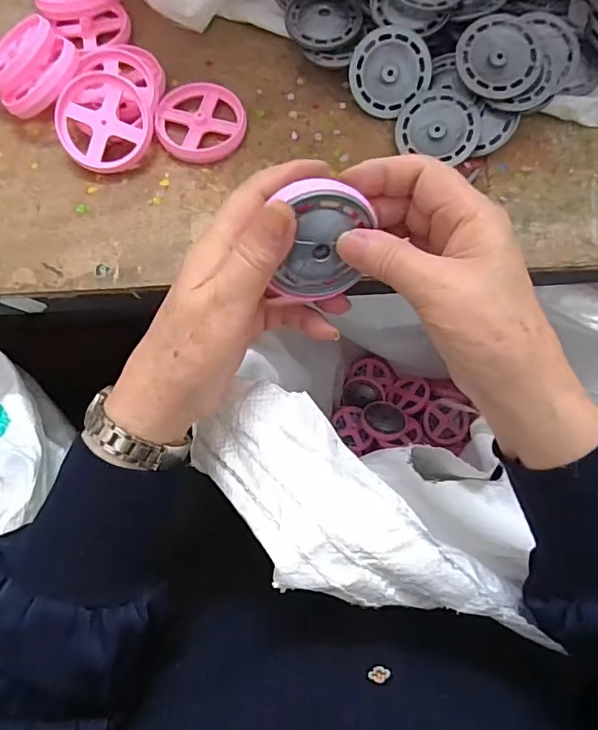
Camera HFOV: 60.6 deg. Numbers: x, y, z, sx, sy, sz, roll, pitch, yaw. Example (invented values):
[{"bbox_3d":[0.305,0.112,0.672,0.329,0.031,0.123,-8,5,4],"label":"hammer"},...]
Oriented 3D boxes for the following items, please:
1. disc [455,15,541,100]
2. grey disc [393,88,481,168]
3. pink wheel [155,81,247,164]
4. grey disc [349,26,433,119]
[{"bbox_3d":[0.138,-0.214,0.354,0.055,0.005,0.057,0,88,3],"label":"disc"},{"bbox_3d":[0.101,-0.173,0.369,0.058,0.008,0.050,20,91,14],"label":"grey disc"},{"bbox_3d":[-0.071,-0.178,0.375,0.063,0.014,0.061,-6,70,-3],"label":"pink wheel"},{"bbox_3d":[0.065,-0.216,0.373,0.057,0.004,0.053,1,108,4],"label":"grey disc"}]

